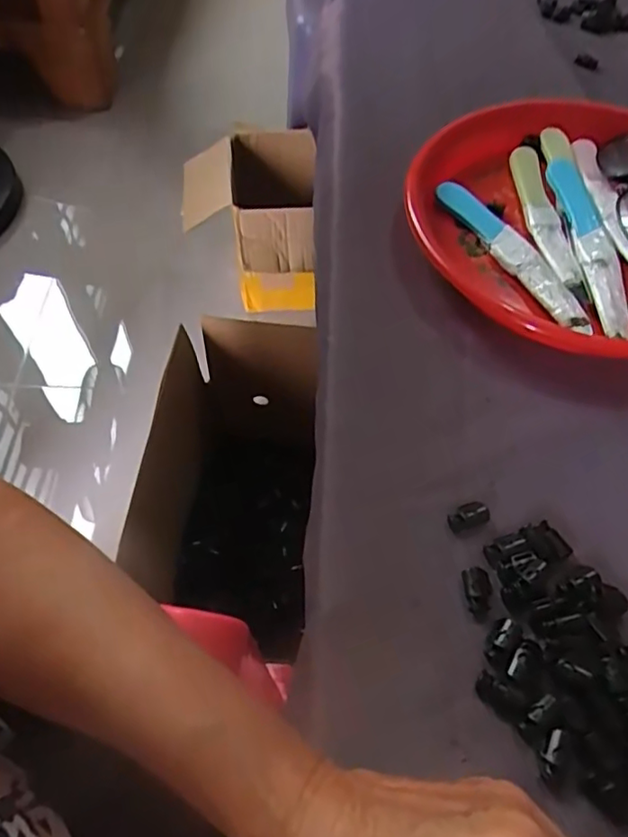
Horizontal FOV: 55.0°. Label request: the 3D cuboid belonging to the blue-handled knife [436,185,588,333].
[{"bbox_3d":[0.135,-0.115,0.411,0.022,0.007,0.160,-20,60,-14],"label":"blue-handled knife"}]

